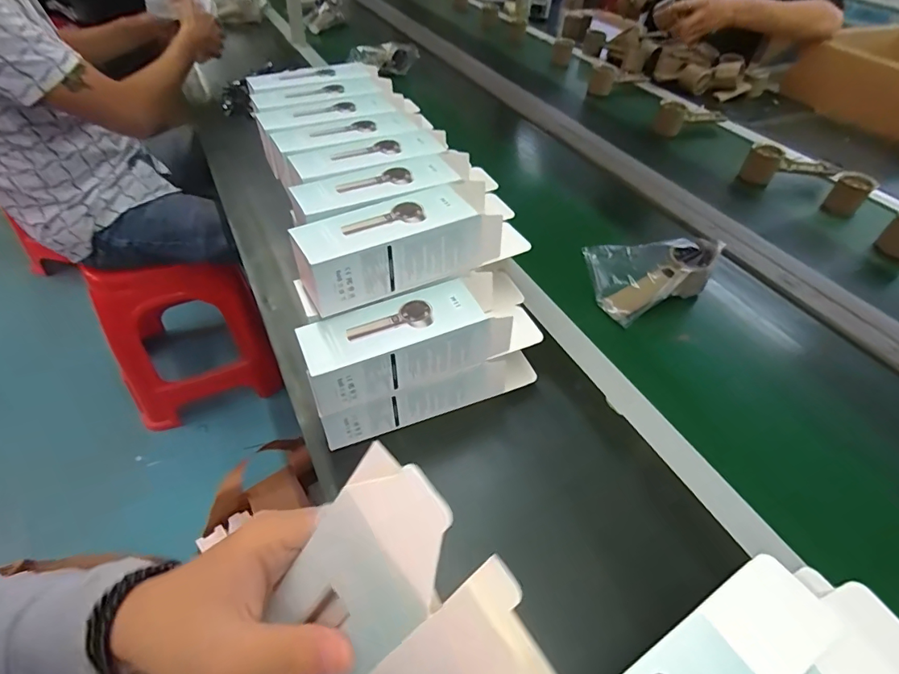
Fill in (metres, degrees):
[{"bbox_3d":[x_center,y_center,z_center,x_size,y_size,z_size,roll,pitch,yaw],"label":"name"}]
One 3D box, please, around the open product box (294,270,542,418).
[{"bbox_3d":[-0.020,0.001,0.441,0.231,0.061,0.069,-18,49,-22],"label":"open product box"}]

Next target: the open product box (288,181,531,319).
[{"bbox_3d":[-0.035,-0.093,0.444,0.220,0.062,0.069,-19,49,-22],"label":"open product box"}]

